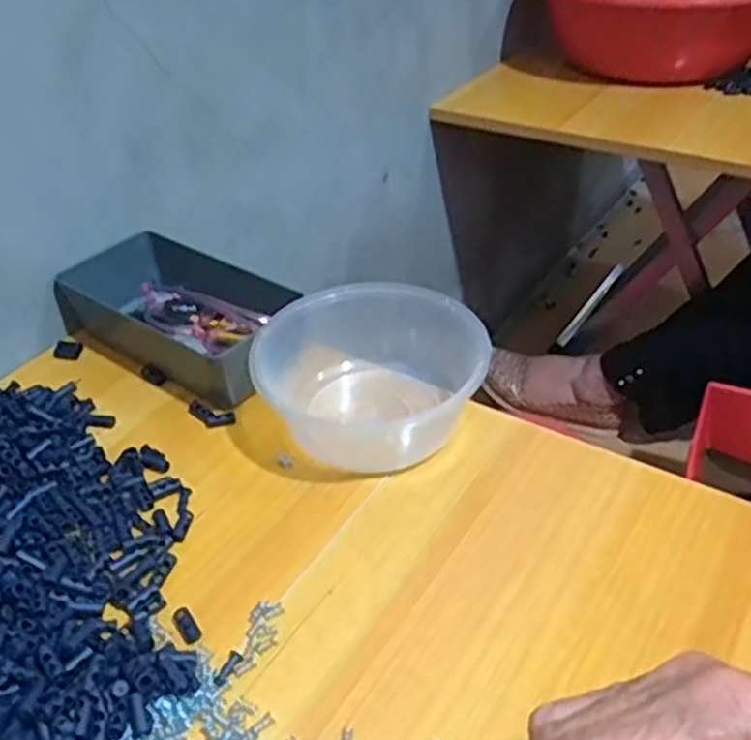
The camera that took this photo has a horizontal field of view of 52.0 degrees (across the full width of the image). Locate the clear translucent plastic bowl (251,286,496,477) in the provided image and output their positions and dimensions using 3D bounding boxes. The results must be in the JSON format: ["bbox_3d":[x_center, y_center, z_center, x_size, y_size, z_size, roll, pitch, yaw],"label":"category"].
[{"bbox_3d":[0.000,0.000,0.504,0.140,0.063,0.129,-2,38,1],"label":"clear translucent plastic bowl"}]

